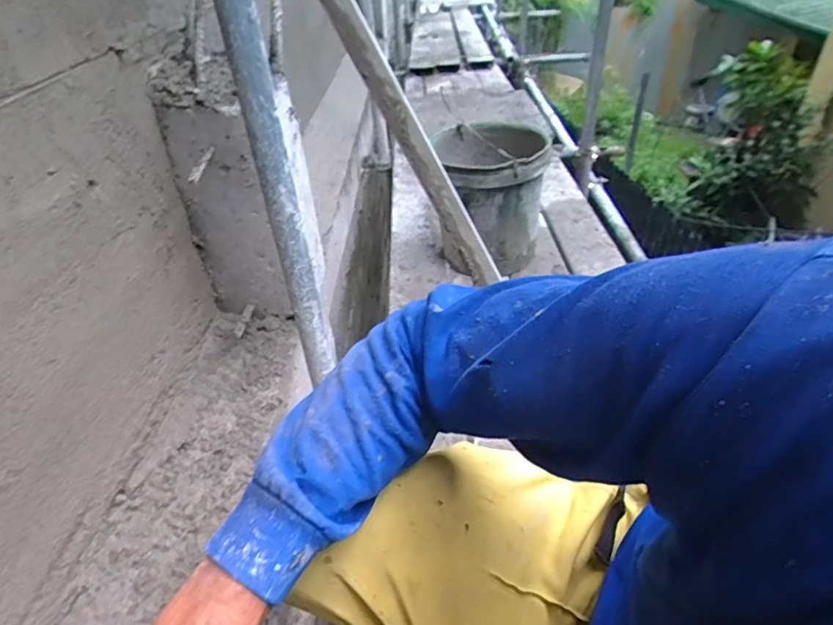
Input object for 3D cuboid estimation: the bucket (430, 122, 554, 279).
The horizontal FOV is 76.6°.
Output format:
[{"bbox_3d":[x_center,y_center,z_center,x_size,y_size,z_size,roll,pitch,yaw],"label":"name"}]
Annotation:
[{"bbox_3d":[0.192,-0.283,1.361,0.264,0.318,0.282,0,38,5],"label":"bucket"}]

